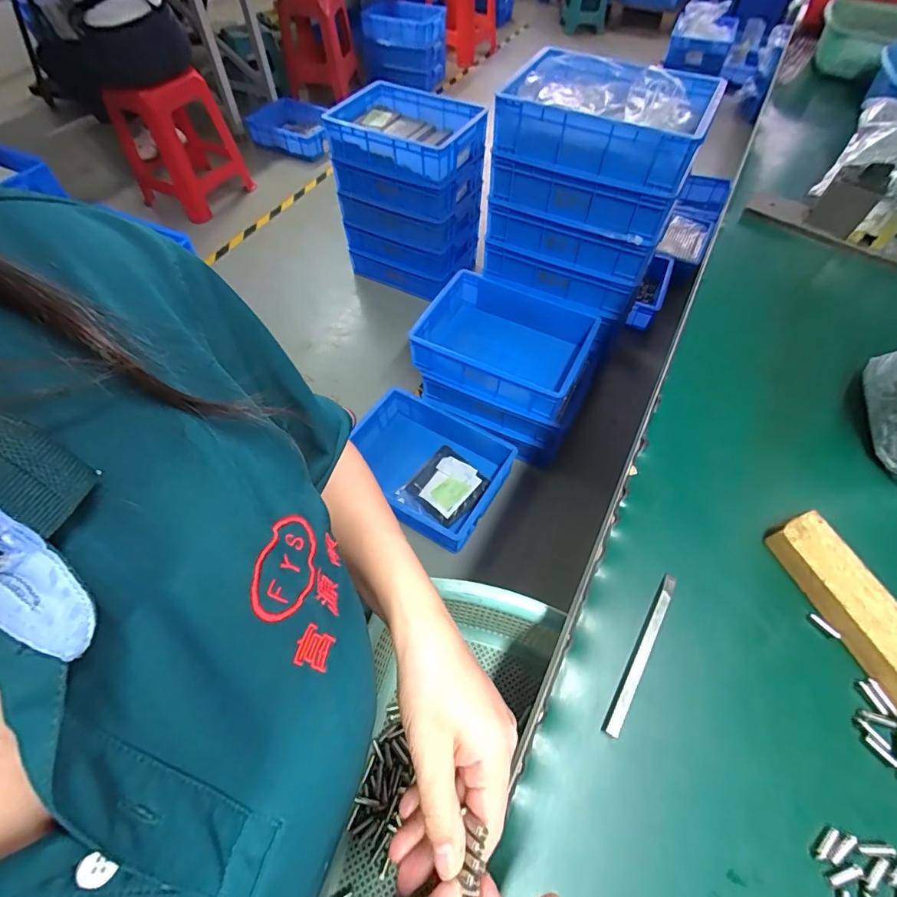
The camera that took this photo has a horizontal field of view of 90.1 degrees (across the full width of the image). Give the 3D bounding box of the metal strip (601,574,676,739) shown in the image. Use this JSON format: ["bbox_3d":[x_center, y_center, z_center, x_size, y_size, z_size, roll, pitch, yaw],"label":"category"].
[{"bbox_3d":[0.137,0.141,0.316,0.012,0.007,0.122,29,61,17],"label":"metal strip"}]

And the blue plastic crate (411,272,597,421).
[{"bbox_3d":[0.146,-0.278,1.182,0.401,0.141,0.308,24,60,15],"label":"blue plastic crate"}]

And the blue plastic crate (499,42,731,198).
[{"bbox_3d":[0.336,-0.709,0.959,0.414,0.140,0.286,27,61,17],"label":"blue plastic crate"}]

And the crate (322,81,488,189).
[{"bbox_3d":[-0.143,-0.980,1.388,0.453,0.117,0.312,26,61,17],"label":"crate"}]

